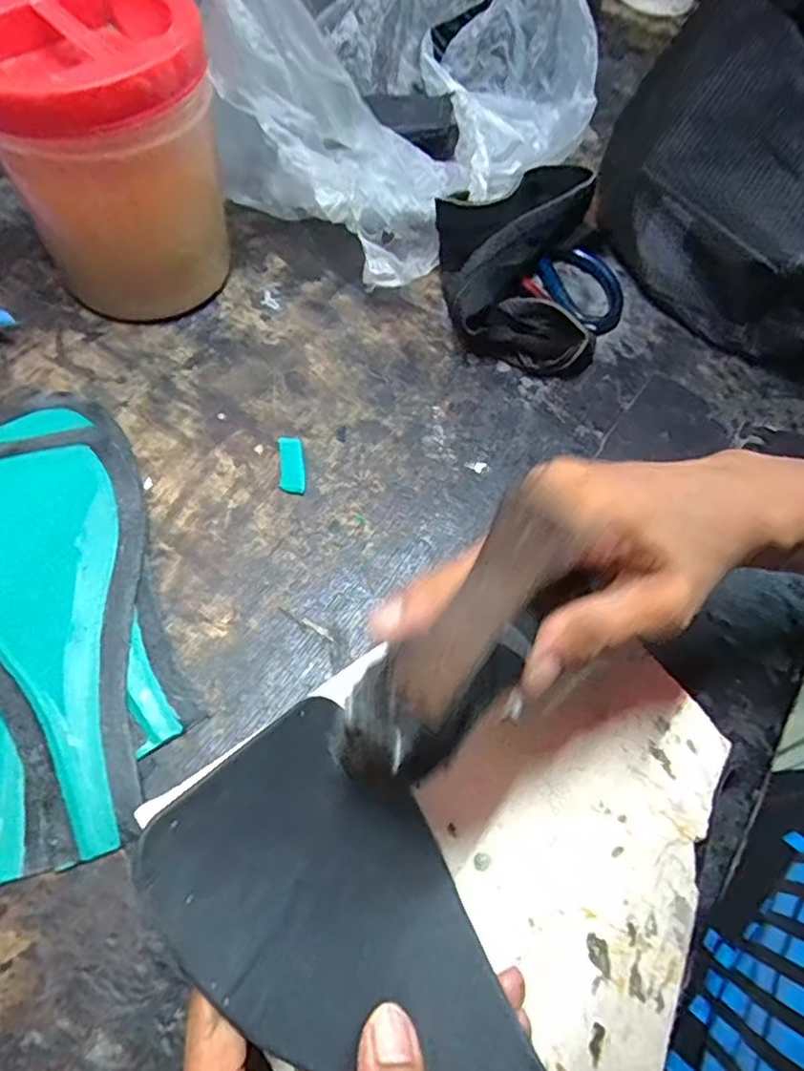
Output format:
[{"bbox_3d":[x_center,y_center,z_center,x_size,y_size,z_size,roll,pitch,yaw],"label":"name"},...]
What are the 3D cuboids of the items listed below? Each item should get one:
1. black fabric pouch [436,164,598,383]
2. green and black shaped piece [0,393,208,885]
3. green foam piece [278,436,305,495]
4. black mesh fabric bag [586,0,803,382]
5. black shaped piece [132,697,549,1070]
[{"bbox_3d":[0.077,-0.187,0.421,0.104,0.049,0.163,2,61,-3],"label":"black fabric pouch"},{"bbox_3d":[-0.180,0.029,0.301,0.122,0.020,0.239,-20,65,-14],"label":"green and black shaped piece"},{"bbox_3d":[-0.063,-0.041,0.356,0.013,0.004,0.039,-4,62,-6],"label":"green foam piece"},{"bbox_3d":[0.227,-0.218,0.414,0.109,0.115,0.283,-20,65,-14],"label":"black mesh fabric bag"},{"bbox_3d":[0.007,0.145,0.197,0.192,0.039,0.081,42,66,15],"label":"black shaped piece"}]

